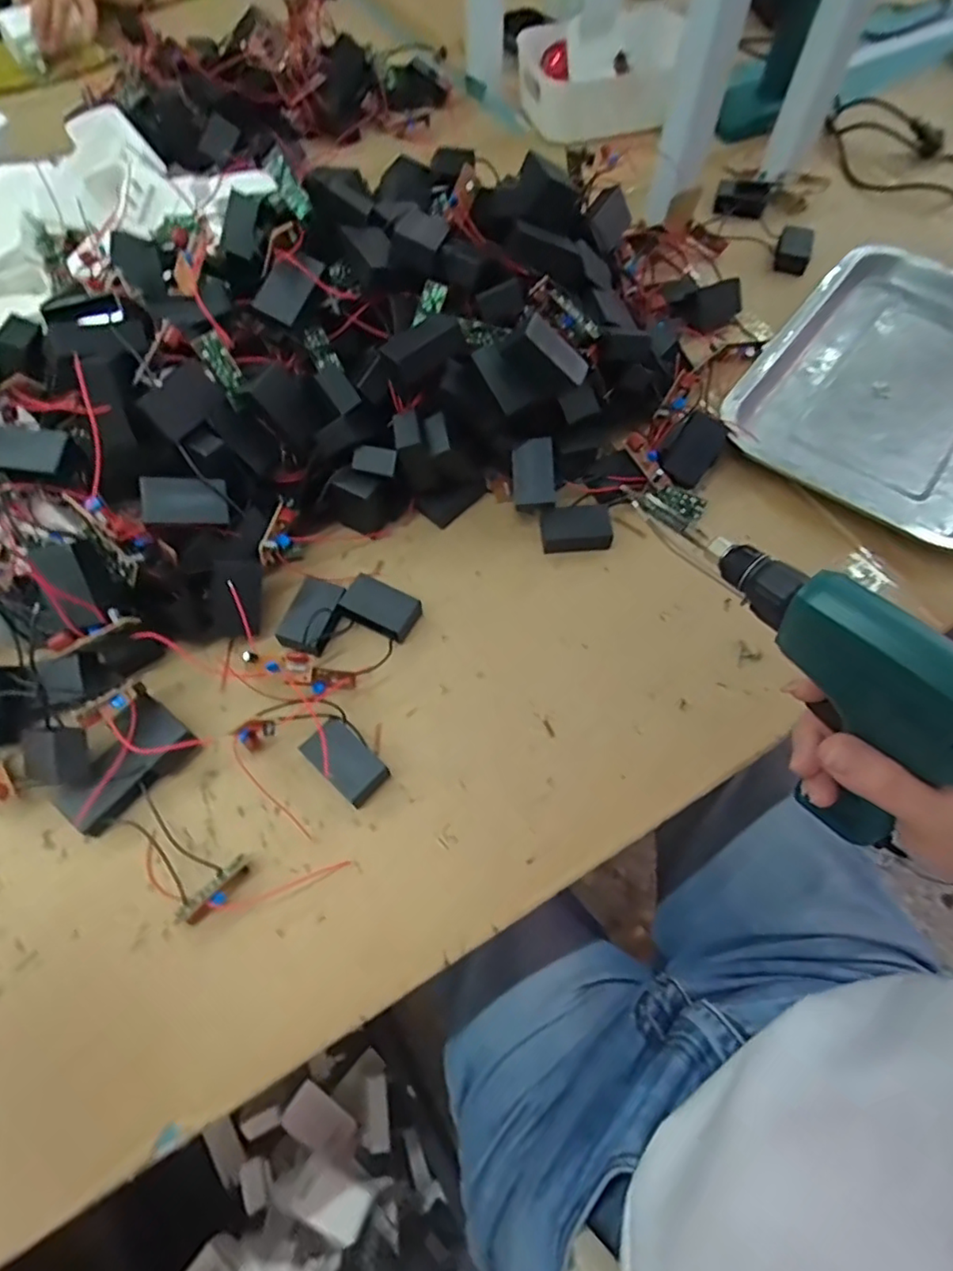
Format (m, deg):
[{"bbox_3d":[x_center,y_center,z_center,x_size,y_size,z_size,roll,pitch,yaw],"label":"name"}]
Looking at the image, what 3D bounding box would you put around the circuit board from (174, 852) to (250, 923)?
[{"bbox_3d":[-0.142,0.140,0.331,0.045,0.012,0.014,-39,70,-17],"label":"circuit board"}]

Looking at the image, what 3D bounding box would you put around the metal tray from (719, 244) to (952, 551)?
[{"bbox_3d":[0.344,-0.199,0.487,0.210,0.027,0.300,36,69,17],"label":"metal tray"}]

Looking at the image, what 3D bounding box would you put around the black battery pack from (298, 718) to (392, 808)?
[{"bbox_3d":[-0.076,0.075,0.362,0.046,0.023,0.028,40,71,18],"label":"black battery pack"}]

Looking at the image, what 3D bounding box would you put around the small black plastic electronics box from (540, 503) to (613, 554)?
[{"bbox_3d":[0.070,-0.074,0.431,0.046,0.021,0.030,-4,64,-1],"label":"small black plastic electronics box"}]

